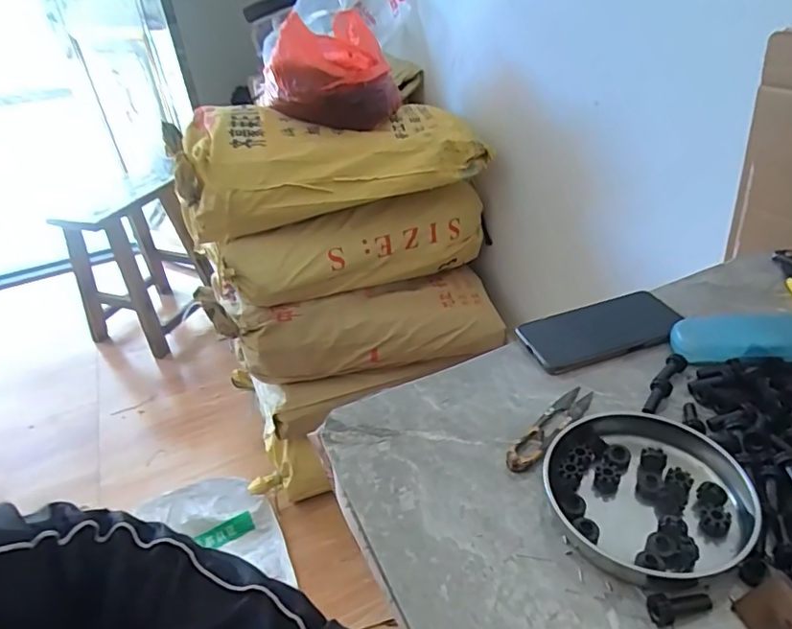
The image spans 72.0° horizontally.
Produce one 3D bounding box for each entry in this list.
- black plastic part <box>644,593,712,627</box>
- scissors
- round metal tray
[{"bbox_3d":[0.179,0.183,0.344,0.039,0.013,0.017,-13,36,-11],"label":"black plastic part"},{"bbox_3d":[0.135,0.095,0.472,0.024,0.008,0.116,26,46,37],"label":"scissors"},{"bbox_3d":[0.187,0.130,0.405,0.143,0.021,0.135,-4,35,3],"label":"round metal tray"}]

